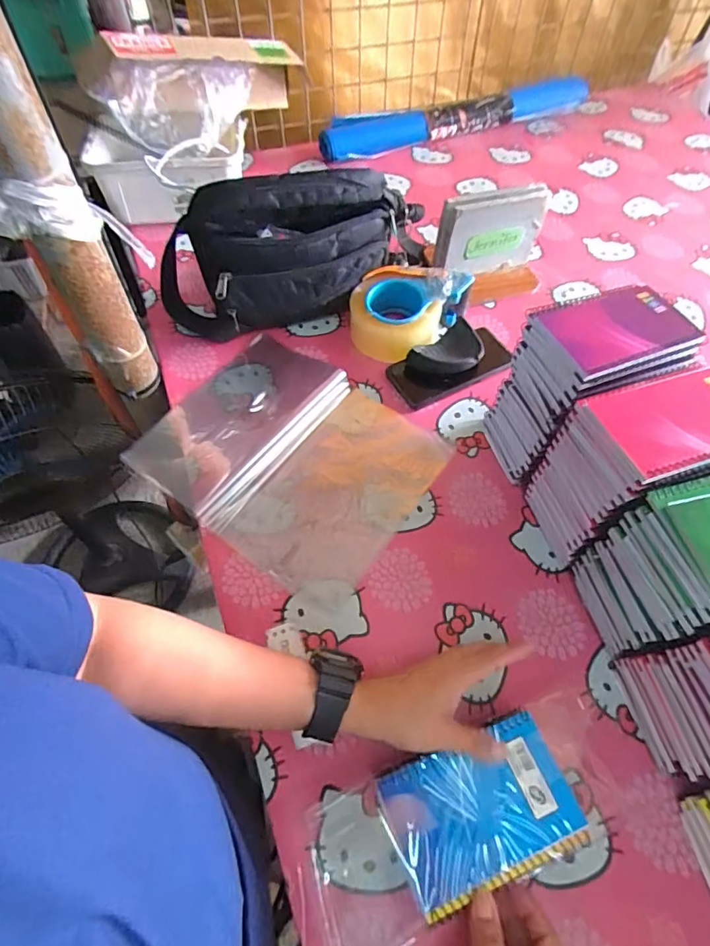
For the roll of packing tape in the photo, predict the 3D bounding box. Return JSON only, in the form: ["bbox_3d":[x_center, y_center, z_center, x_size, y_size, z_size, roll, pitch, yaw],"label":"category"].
[{"bbox_3d":[0.067,-0.217,0.670,0.137,0.065,0.127,1,58,-1],"label":"roll of packing tape"}]

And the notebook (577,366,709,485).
[{"bbox_3d":[0.264,-0.043,0.400,0.127,0.009,0.088,-14,60,-10],"label":"notebook"}]

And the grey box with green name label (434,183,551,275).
[{"bbox_3d":[0.196,-0.346,0.718,0.157,0.131,0.035,-20,61,-13],"label":"grey box with green name label"}]

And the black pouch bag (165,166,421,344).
[{"bbox_3d":[-0.062,-0.286,0.645,0.384,0.176,0.099,-16,60,-11],"label":"black pouch bag"}]

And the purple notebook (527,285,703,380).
[{"bbox_3d":[0.244,-0.138,0.461,0.130,0.013,0.094,-19,61,-12],"label":"purple notebook"}]

